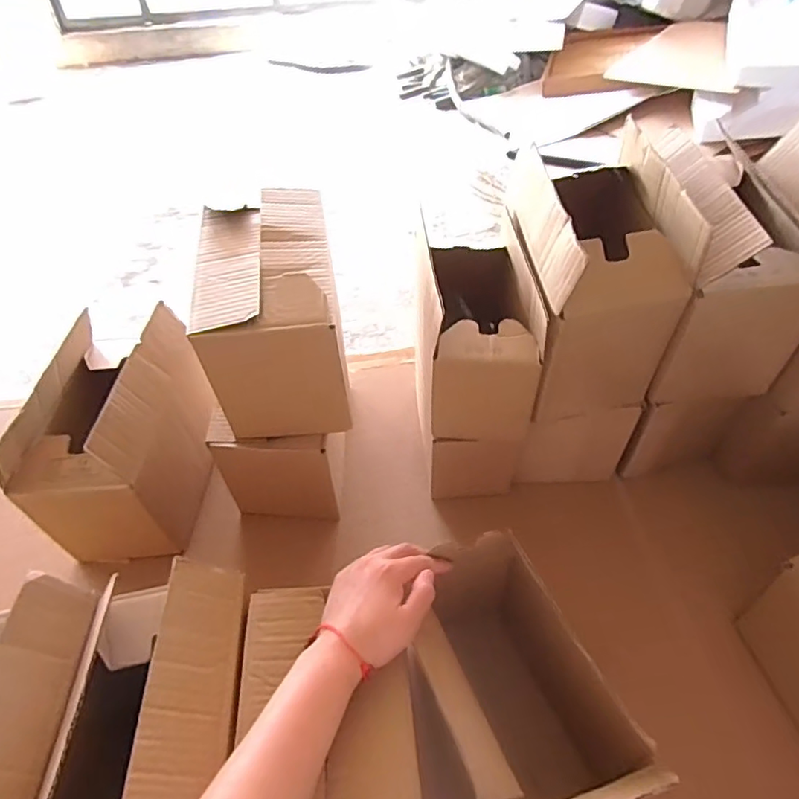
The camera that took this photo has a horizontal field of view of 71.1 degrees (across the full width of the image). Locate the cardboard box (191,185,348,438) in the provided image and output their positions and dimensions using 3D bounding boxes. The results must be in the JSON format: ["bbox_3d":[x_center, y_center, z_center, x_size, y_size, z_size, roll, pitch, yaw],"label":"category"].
[{"bbox_3d":[-0.133,-0.089,0.610,0.136,0.167,0.212,-8,48,-5],"label":"cardboard box"}]

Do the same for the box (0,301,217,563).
[{"bbox_3d":[-0.315,0.052,0.675,0.167,0.224,0.213,2,48,3],"label":"box"}]

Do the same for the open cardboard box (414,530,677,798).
[{"bbox_3d":[0.087,0.255,0.485,0.125,0.186,0.218,-19,50,-15],"label":"open cardboard box"}]

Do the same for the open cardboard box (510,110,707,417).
[{"bbox_3d":[0.197,-0.120,0.592,0.158,0.220,0.212,-2,48,0],"label":"open cardboard box"}]

